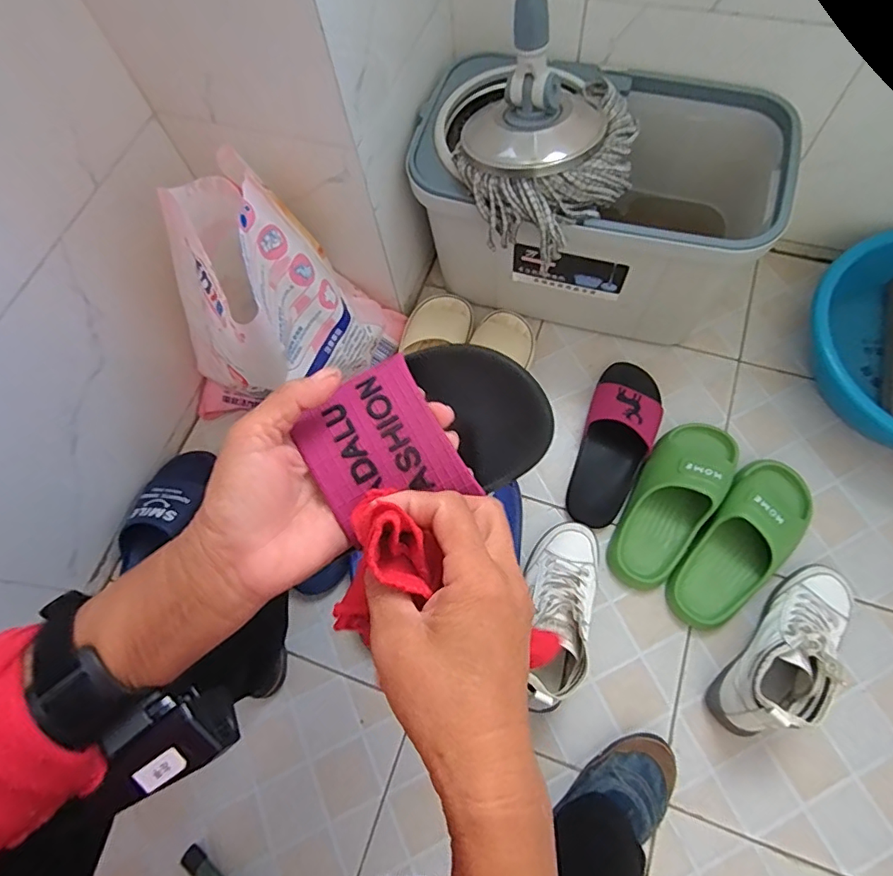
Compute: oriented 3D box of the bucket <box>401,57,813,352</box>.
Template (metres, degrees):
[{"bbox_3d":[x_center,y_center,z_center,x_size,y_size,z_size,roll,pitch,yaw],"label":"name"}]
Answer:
[{"bbox_3d":[0.194,-0.310,0.744,0.462,0.253,0.286,16,70,8],"label":"bucket"}]

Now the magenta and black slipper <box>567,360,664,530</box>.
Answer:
[{"bbox_3d":[0.239,-0.002,0.732,0.096,0.060,0.251,20,71,10],"label":"magenta and black slipper"}]

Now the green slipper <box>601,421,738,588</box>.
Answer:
[{"bbox_3d":[0.301,0.076,0.695,0.099,0.072,0.249,35,74,14],"label":"green slipper"}]

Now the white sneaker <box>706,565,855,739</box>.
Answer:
[{"bbox_3d":[0.405,0.240,0.608,0.075,0.107,0.235,41,75,16],"label":"white sneaker"}]

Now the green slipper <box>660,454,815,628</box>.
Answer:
[{"bbox_3d":[0.383,0.131,0.673,0.104,0.070,0.253,40,75,16],"label":"green slipper"}]

